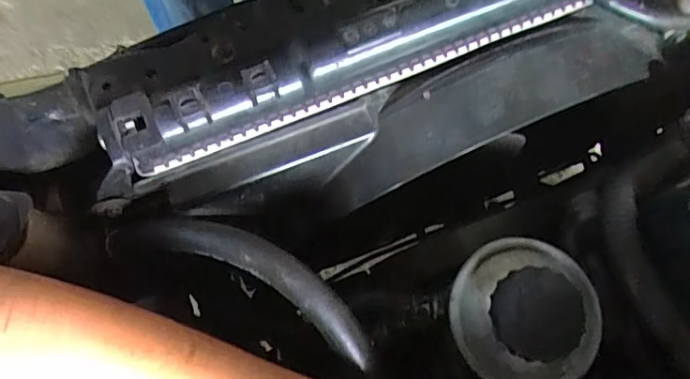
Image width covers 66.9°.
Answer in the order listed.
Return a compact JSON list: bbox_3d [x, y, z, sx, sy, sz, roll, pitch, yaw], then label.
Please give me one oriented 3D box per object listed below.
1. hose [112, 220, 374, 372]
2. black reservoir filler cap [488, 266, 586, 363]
[{"bbox_3d":[-0.083,0.054,0.355,0.228,0.046,0.054,17,72,23],"label":"hose"},{"bbox_3d":[0.118,0.079,0.330,0.055,0.023,0.055,0,72,-1],"label":"black reservoir filler cap"}]

